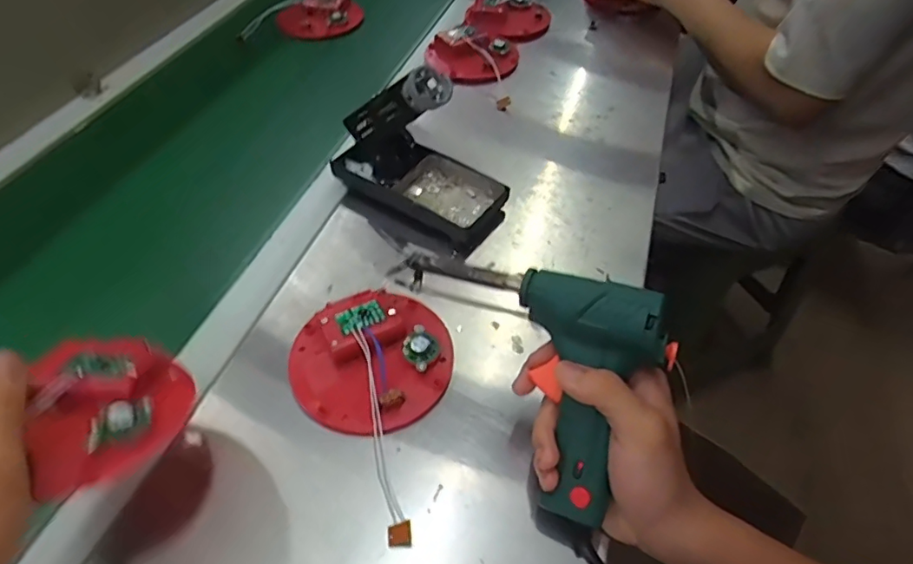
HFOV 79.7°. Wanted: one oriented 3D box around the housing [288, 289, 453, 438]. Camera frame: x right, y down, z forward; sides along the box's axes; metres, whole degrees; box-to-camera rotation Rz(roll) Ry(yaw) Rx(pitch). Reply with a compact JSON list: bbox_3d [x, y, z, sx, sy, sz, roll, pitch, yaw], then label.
[{"bbox_3d":[-0.064,0.056,0.409,0.116,0.026,0.113,0,50,0],"label":"housing"}]

